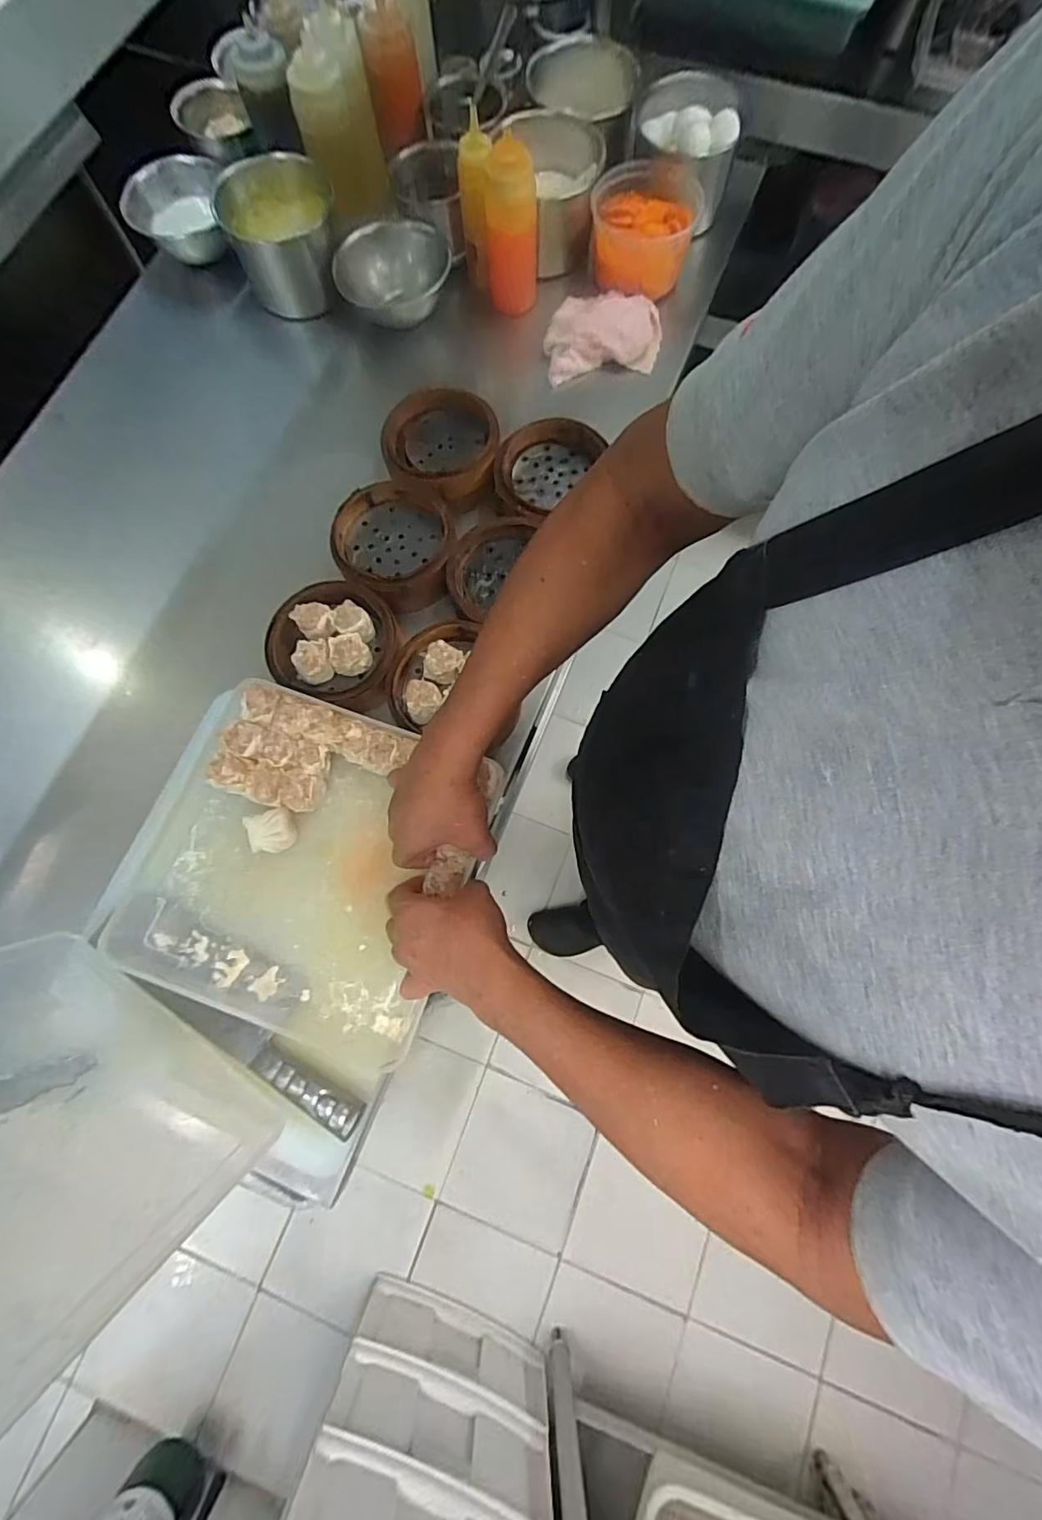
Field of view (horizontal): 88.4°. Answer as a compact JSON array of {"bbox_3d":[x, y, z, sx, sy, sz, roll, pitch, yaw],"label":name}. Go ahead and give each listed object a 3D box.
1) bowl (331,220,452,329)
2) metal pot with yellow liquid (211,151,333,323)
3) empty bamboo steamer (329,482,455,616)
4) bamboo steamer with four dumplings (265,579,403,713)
[{"bbox_3d":[-0.172,-0.655,0.753,0.153,0.082,0.153,0,76,0],"label":"bowl"},{"bbox_3d":[-0.323,-0.721,0.743,0.149,0.111,0.133,-21,77,-5],"label":"metal pot with yellow liquid"},{"bbox_3d":[-0.150,-0.258,0.638,0.133,0.058,0.141,1,76,0],"label":"empty bamboo steamer"},{"bbox_3d":[-0.204,-0.126,0.613,0.144,0.069,0.134,0,76,0],"label":"bamboo steamer with four dumplings"}]

